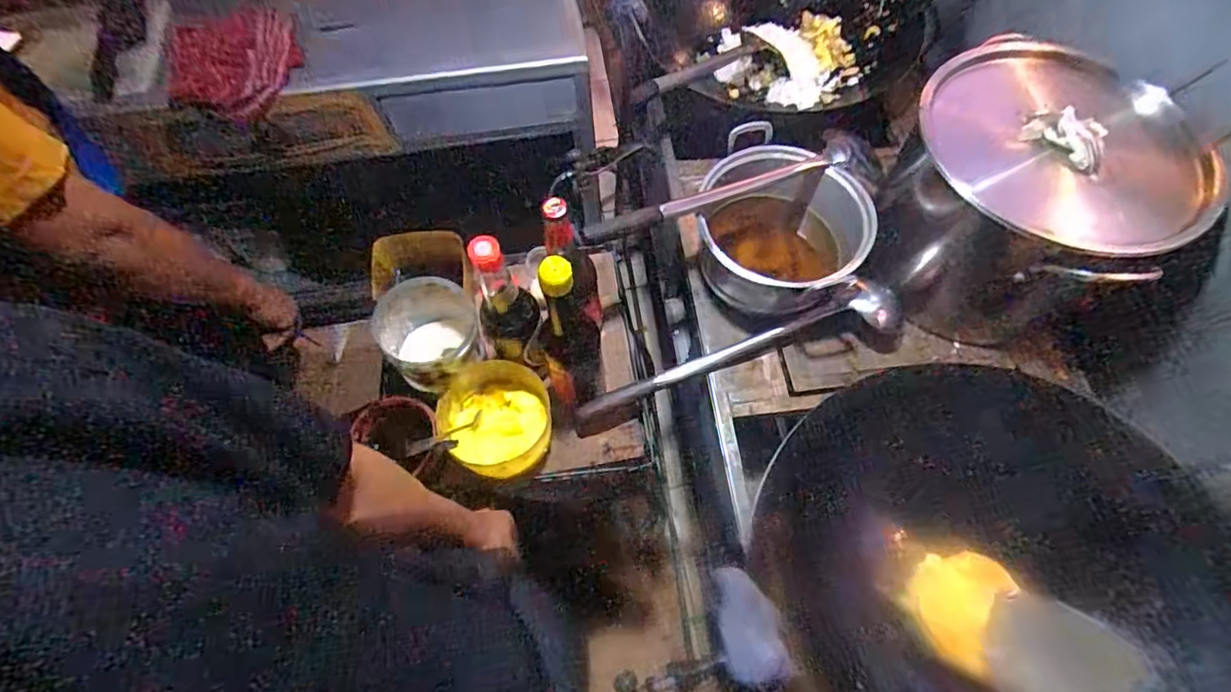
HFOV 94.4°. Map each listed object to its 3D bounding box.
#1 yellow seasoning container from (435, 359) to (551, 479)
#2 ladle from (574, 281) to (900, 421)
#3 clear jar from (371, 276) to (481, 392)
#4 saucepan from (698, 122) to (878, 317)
[{"bbox_3d":[-0.150,0.099,0.727,0.131,0.083,0.133,0,64,1],"label":"yellow seasoning container"},{"bbox_3d":[0.160,0.011,0.733,0.435,0.067,0.052,-17,65,-7],"label":"ladle"},{"bbox_3d":[-0.235,-0.005,0.745,0.117,0.124,0.118,0,64,1],"label":"clear jar"},{"bbox_3d":[0.214,-0.146,0.766,0.215,0.158,0.219,0,64,1],"label":"saucepan"}]

